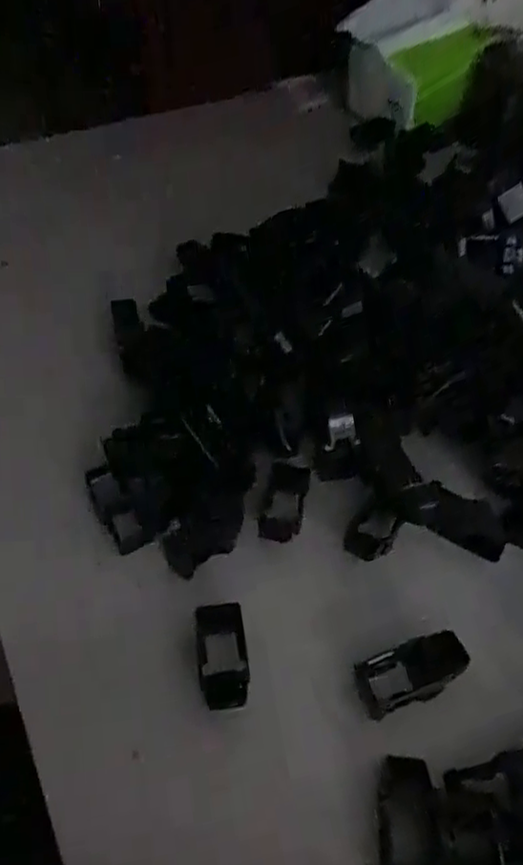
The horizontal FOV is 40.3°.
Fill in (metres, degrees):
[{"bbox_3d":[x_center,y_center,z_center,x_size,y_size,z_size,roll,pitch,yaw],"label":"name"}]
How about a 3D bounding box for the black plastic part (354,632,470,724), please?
[{"bbox_3d":[0.068,0.107,0.320,0.048,0.015,0.024,-16,49,-14],"label":"black plastic part"}]

